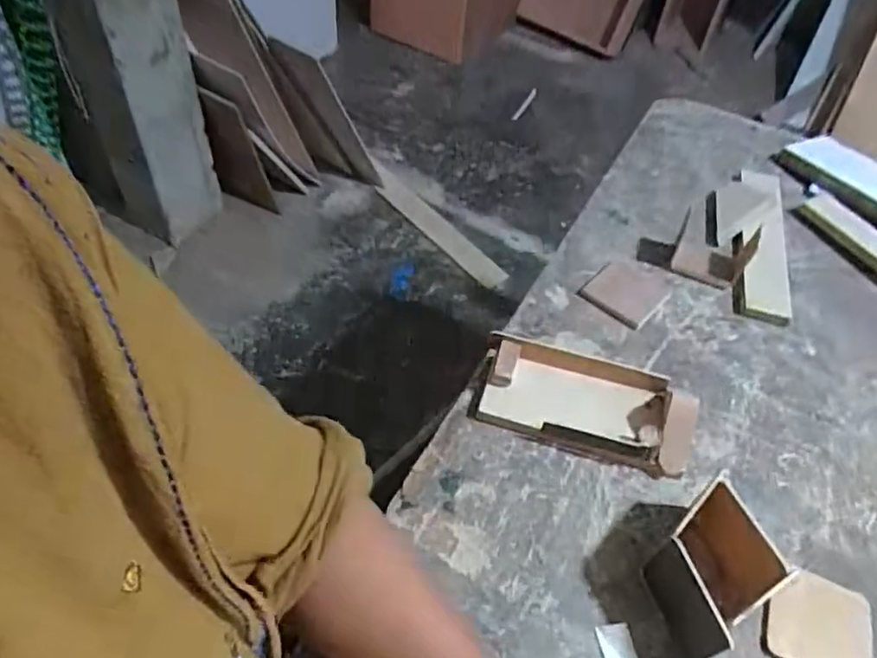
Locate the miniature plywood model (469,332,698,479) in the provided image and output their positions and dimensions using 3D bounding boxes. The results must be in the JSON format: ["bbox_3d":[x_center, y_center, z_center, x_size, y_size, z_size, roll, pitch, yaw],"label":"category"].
[{"bbox_3d":[0.120,0.056,0.536,0.173,0.044,0.080,17,51,8],"label":"miniature plywood model"}]

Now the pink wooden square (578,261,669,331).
[{"bbox_3d":[0.186,-0.039,0.642,0.071,0.004,0.075,35,55,21],"label":"pink wooden square"}]

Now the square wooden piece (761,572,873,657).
[{"bbox_3d":[0.264,0.204,0.450,0.074,0.011,0.069,19,51,9],"label":"square wooden piece"}]

